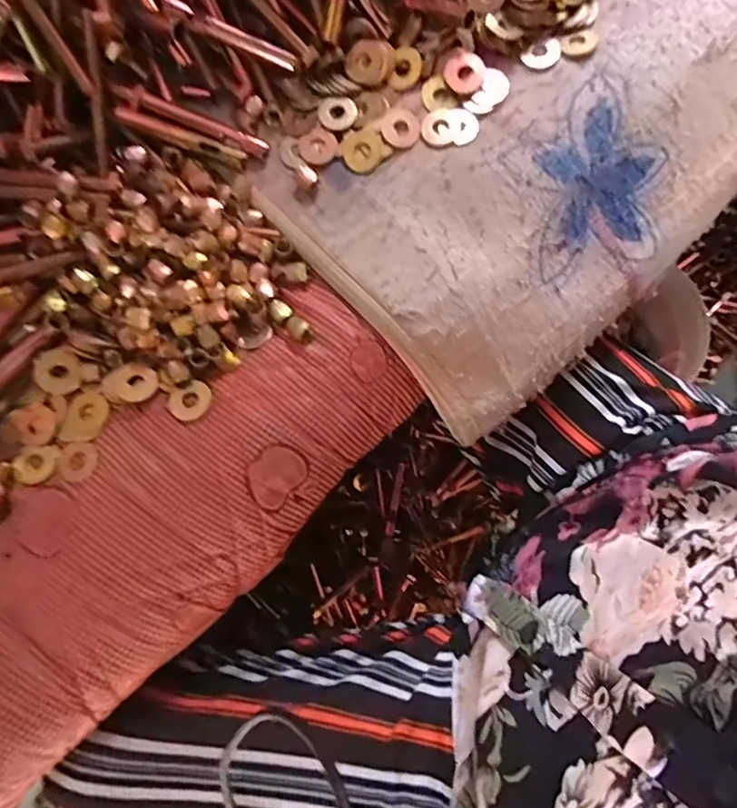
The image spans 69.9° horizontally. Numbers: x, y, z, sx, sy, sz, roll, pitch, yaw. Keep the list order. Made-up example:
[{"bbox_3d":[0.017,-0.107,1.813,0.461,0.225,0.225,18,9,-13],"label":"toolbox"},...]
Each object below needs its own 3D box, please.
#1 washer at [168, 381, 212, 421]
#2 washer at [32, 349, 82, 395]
[{"bbox_3d":[-0.105,-0.003,0.308,0.024,0.004,0.024,0,73,-1],"label":"washer"},{"bbox_3d":[-0.185,-0.019,0.314,0.026,0.004,0.026,-1,94,-18],"label":"washer"}]

